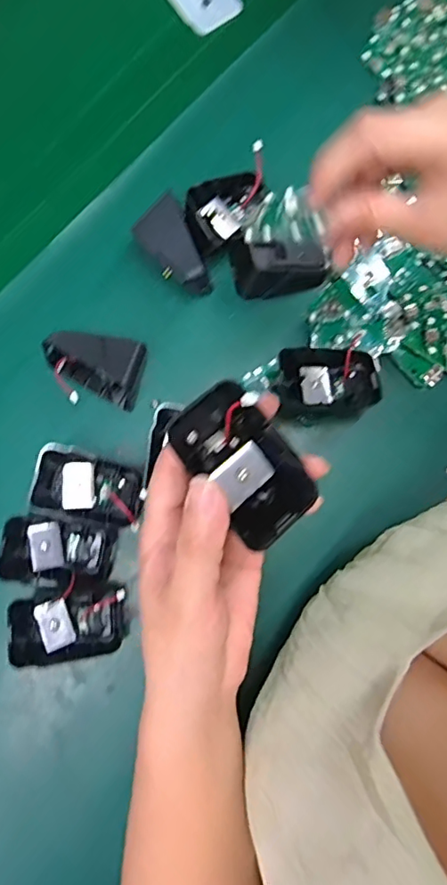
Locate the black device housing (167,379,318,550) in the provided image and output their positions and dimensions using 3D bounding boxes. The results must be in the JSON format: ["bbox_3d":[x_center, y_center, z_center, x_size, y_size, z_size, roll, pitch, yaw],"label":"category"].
[{"bbox_3d":[0.009,0.009,0.245,0.042,0.015,0.068,-38,81,-8],"label":"black device housing"}]

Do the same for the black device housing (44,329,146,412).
[{"bbox_3d":[-0.087,-0.058,0.380,0.069,0.043,0.042,28,82,1],"label":"black device housing"}]

